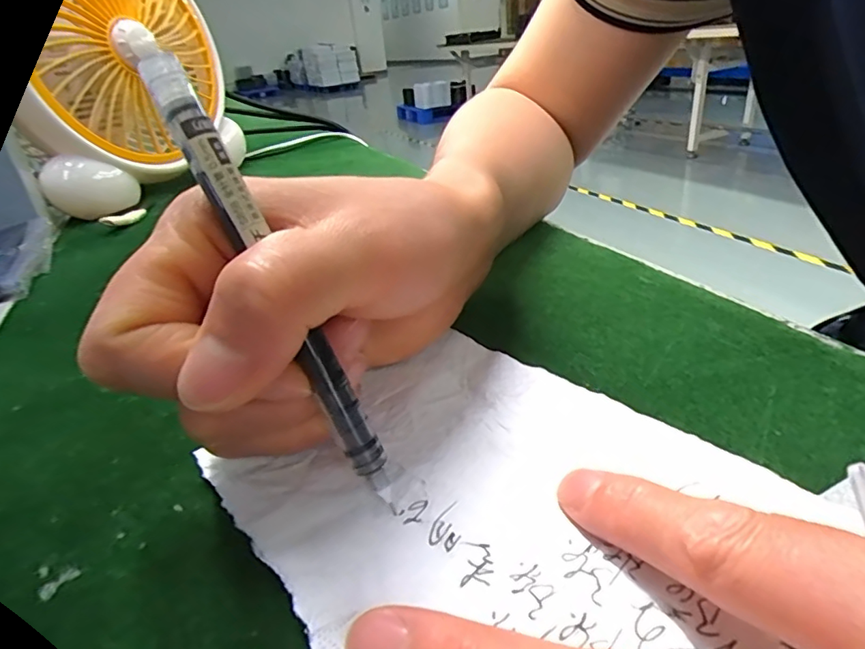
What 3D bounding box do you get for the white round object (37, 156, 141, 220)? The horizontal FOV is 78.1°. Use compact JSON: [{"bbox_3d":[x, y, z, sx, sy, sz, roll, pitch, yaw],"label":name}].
[{"bbox_3d":[-0.287,-0.117,0.449,0.066,0.051,0.051,-22,32,-26],"label":"white round object"}]

